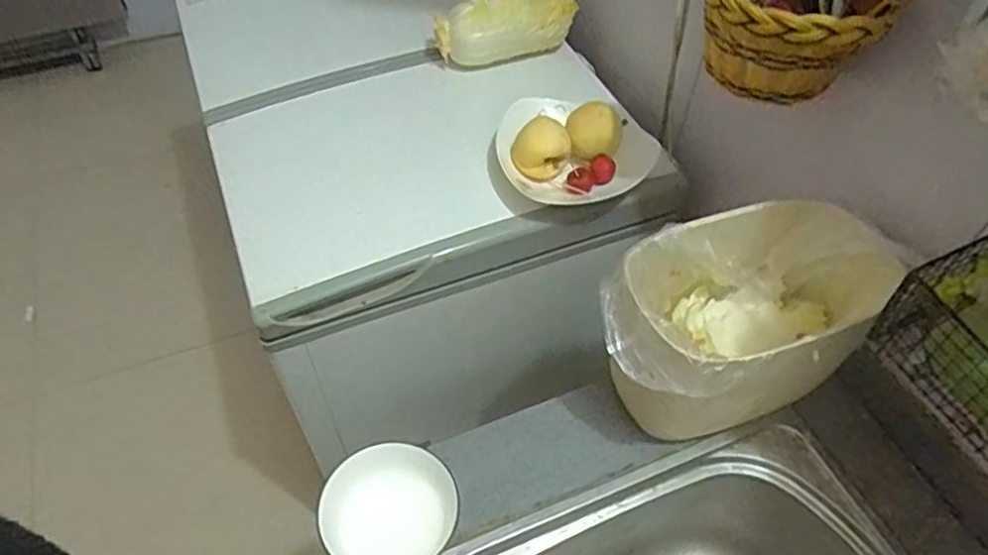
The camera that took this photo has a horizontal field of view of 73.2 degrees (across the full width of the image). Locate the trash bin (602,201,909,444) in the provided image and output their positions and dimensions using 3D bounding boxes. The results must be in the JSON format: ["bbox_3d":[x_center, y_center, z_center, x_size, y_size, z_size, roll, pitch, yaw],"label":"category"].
[{"bbox_3d":[0.236,0.050,0.671,0.261,0.172,0.160,-23,55,-19],"label":"trash bin"}]

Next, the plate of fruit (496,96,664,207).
[{"bbox_3d":[0.104,-0.177,0.838,0.191,0.088,0.172,-12,52,-11],"label":"plate of fruit"}]

